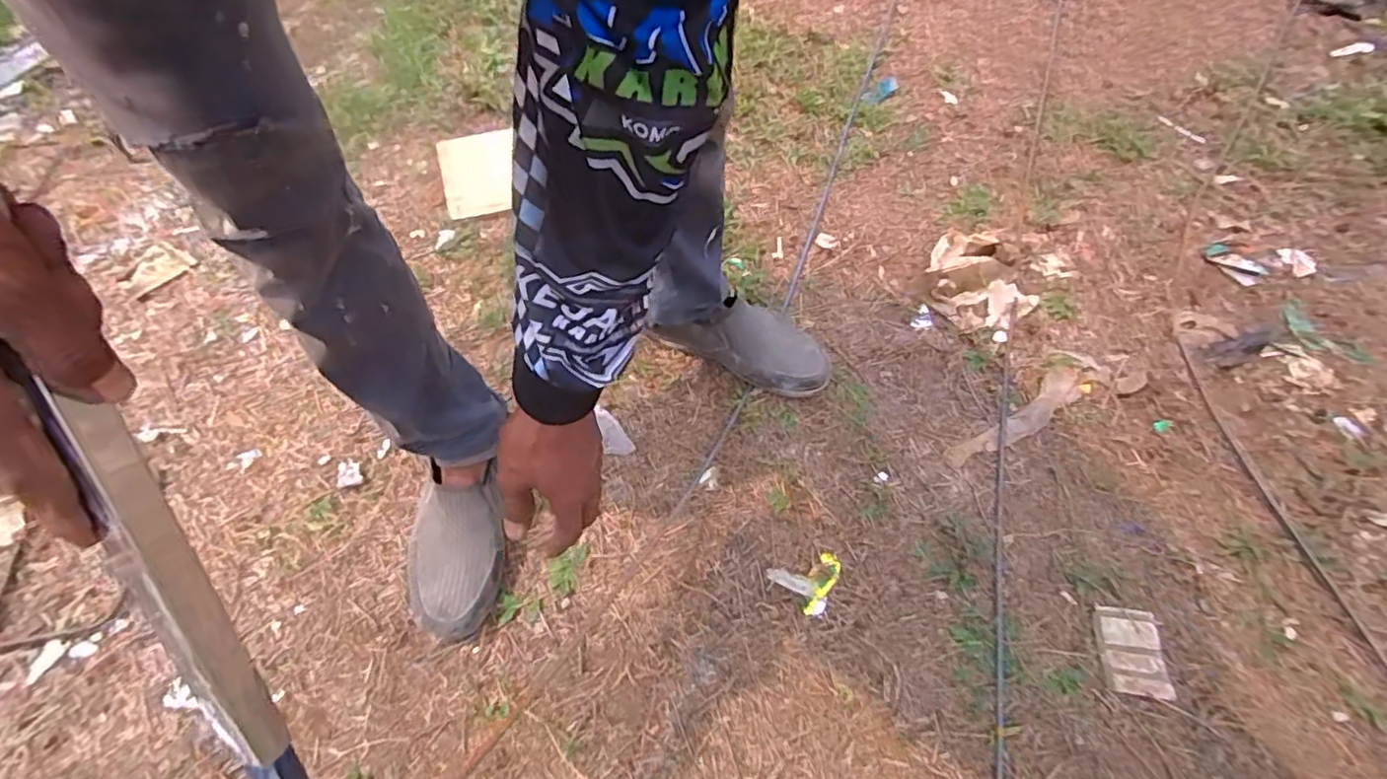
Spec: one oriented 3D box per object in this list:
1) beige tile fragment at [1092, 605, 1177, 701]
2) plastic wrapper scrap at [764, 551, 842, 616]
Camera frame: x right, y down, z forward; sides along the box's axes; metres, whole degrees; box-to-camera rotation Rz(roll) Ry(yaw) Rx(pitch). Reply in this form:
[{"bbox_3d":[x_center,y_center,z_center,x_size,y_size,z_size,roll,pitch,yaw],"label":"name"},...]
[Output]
[{"bbox_3d":[0.438,0.261,0.629,0.060,0.013,0.083,9,58,5],"label":"beige tile fragment"},{"bbox_3d":[0.129,0.215,0.686,0.079,0.005,0.059,-15,58,-6],"label":"plastic wrapper scrap"}]

